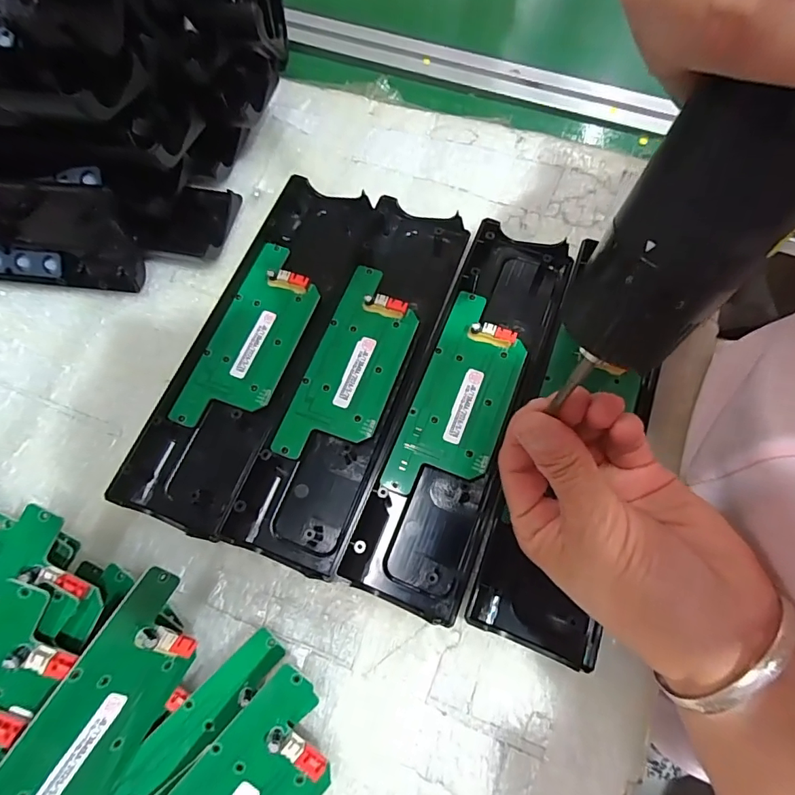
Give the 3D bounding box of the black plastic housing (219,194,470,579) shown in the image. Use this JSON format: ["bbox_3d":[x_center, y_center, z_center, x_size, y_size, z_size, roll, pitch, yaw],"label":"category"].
[{"bbox_3d":[-0.026,-0.021,0.289,0.066,0.016,0.245,19,71,9],"label":"black plastic housing"}]

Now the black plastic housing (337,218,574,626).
[{"bbox_3d":[0.041,0.003,0.272,0.065,0.027,0.233,20,71,9],"label":"black plastic housing"}]

